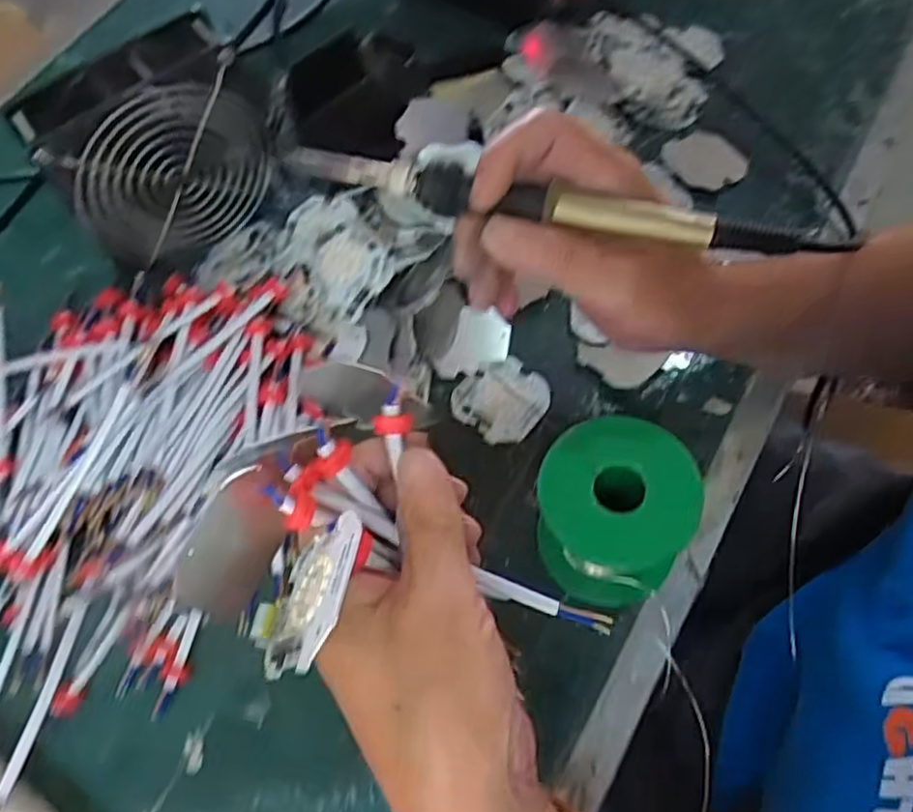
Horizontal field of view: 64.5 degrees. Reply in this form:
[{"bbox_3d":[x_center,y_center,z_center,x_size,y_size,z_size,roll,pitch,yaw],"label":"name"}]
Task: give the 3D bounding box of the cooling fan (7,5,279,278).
[{"bbox_3d":[-0.166,-0.147,0.420,0.123,0.110,0.053,-31,66,-11],"label":"cooling fan"}]

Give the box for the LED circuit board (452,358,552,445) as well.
[{"bbox_3d":[0.026,-0.004,0.407,0.046,0.006,0.048,37,72,19],"label":"LED circuit board"}]

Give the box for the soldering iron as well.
[{"bbox_3d":[0.029,-0.080,0.284,0.202,0.016,0.013,11,66,7],"label":"soldering iron"}]

